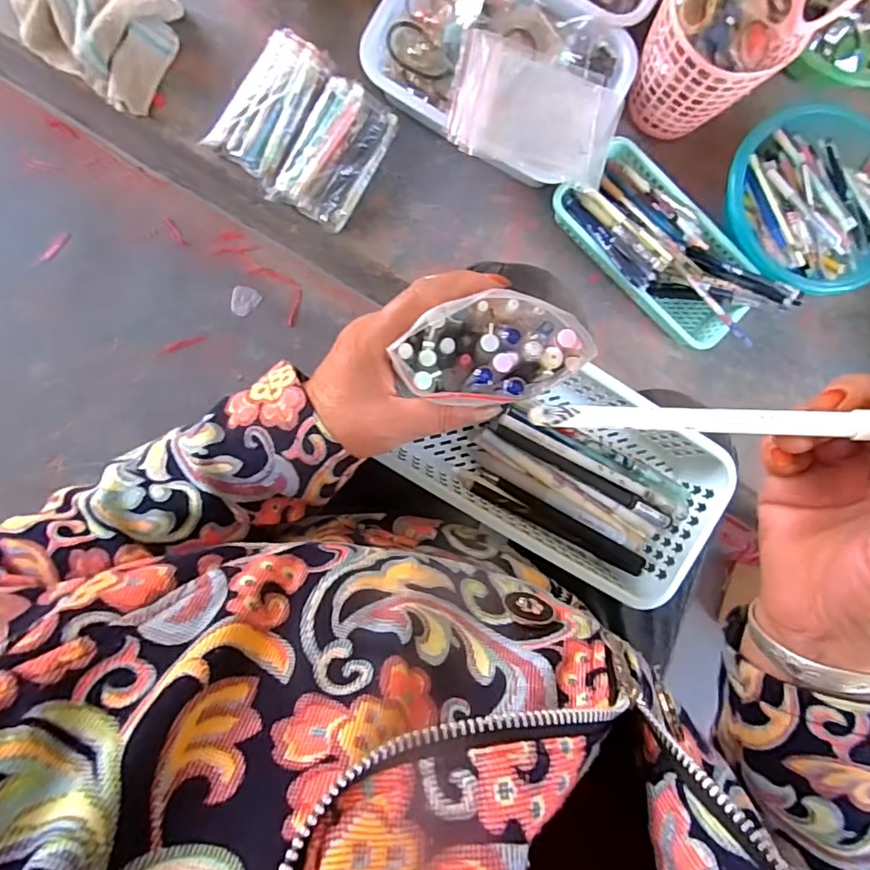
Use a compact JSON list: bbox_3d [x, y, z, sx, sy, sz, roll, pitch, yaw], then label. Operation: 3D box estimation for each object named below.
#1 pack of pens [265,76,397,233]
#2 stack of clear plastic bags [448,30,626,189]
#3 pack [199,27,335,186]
[{"bbox_3d":[-0.118,-0.332,0.637,0.084,0.040,0.152,29,85,-4],"label":"pack of pens"},{"bbox_3d":[0.115,-0.363,0.607,0.187,0.029,0.123,10,87,-5],"label":"stack of clear plastic bags"},{"bbox_3d":[-0.190,-0.388,0.628,0.089,0.031,0.158,33,85,-4],"label":"pack"}]

